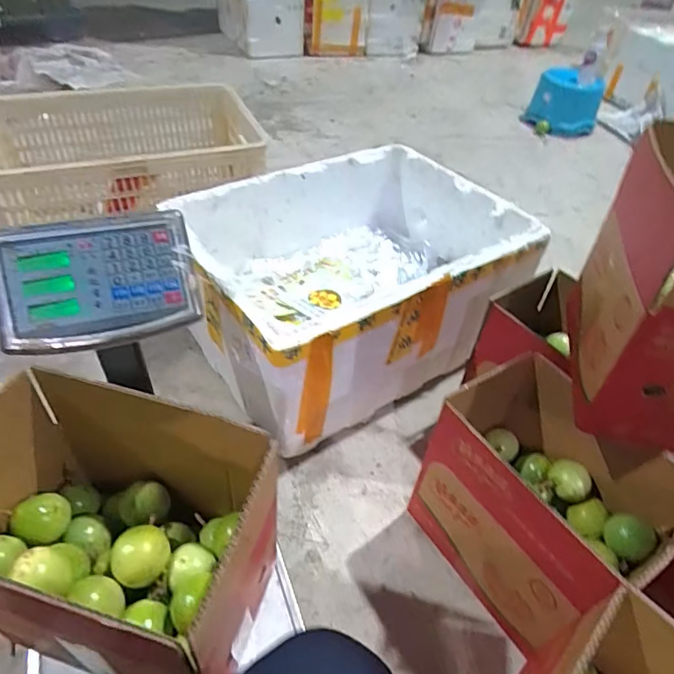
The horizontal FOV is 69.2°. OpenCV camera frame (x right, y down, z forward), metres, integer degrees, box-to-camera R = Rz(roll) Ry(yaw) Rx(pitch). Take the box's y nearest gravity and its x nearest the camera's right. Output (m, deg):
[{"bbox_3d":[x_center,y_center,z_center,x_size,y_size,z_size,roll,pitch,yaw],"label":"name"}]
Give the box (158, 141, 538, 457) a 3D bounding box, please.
[{"bbox_3d":[0.021,-0.111,0.991,0.593,0.302,0.453,-23,52,-26],"label":"box"}]

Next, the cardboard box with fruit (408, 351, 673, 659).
[{"bbox_3d":[0.269,0.223,0.685,0.204,0.288,0.283,-22,51,-26],"label":"cardboard box with fruit"}]

